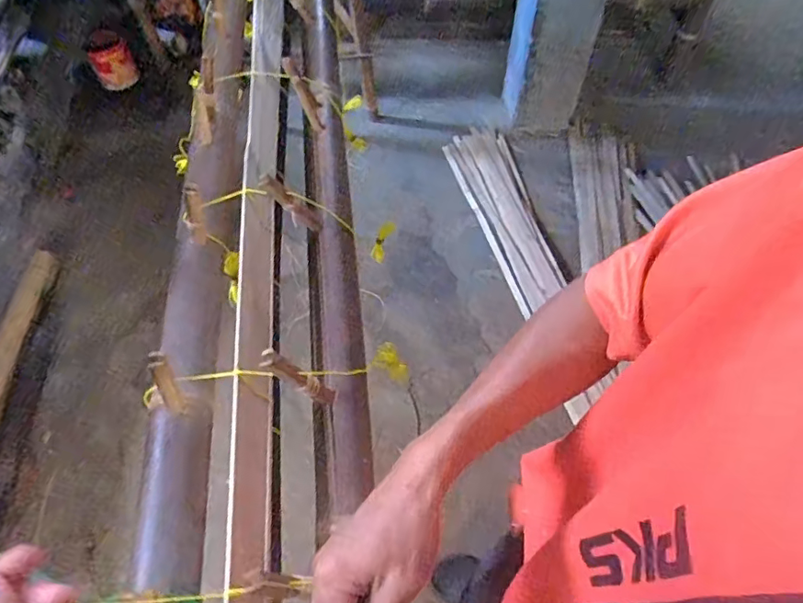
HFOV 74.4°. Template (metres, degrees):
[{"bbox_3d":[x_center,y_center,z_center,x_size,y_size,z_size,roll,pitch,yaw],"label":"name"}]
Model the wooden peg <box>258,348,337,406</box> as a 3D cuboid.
[{"bbox_3d":[-0.079,0.061,0.415,0.010,0.087,0.015,-11,53,29],"label":"wooden peg"}]

